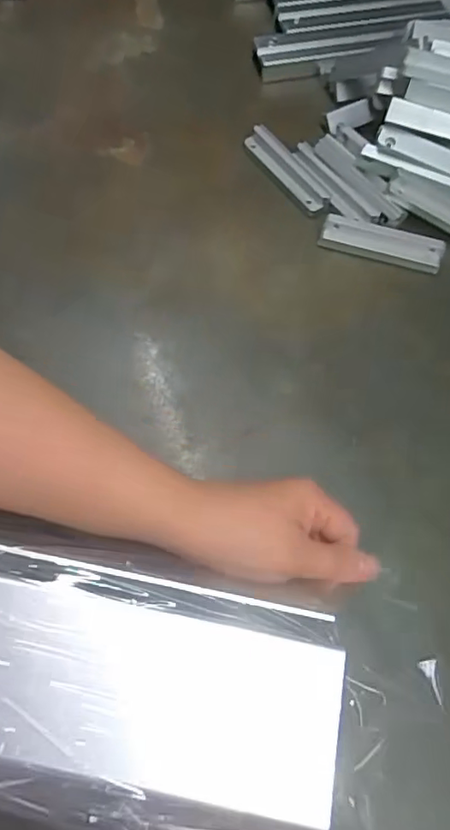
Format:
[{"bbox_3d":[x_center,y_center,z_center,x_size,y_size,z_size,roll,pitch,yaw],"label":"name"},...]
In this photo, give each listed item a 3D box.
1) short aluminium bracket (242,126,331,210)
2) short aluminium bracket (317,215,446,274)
[{"bbox_3d":[0.055,-0.216,0.498,0.022,0.016,0.099,-34,72,-17],"label":"short aluminium bracket"},{"bbox_3d":[0.130,-0.142,0.470,0.098,0.017,0.025,15,65,3],"label":"short aluminium bracket"}]

